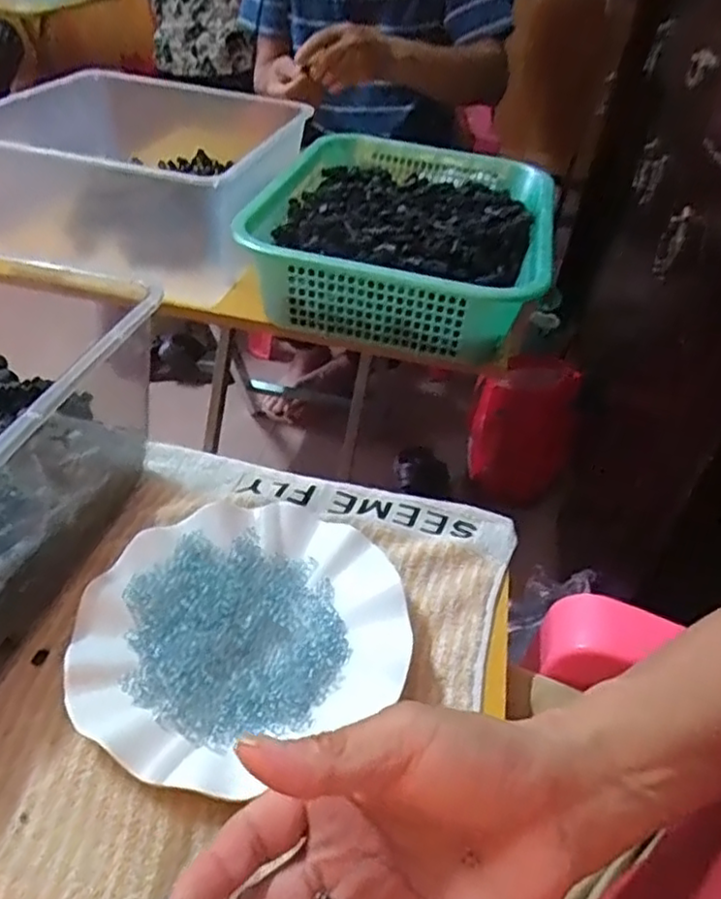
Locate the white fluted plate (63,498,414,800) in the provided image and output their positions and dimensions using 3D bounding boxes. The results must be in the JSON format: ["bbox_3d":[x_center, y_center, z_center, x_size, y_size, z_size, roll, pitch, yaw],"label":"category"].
[{"bbox_3d":[-0.070,0.101,0.393,0.183,0.024,0.166,-21,47,-30],"label":"white fluted plate"}]

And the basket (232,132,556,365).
[{"bbox_3d":[0.055,-0.237,0.755,0.294,0.092,0.375,12,40,7],"label":"basket"}]

